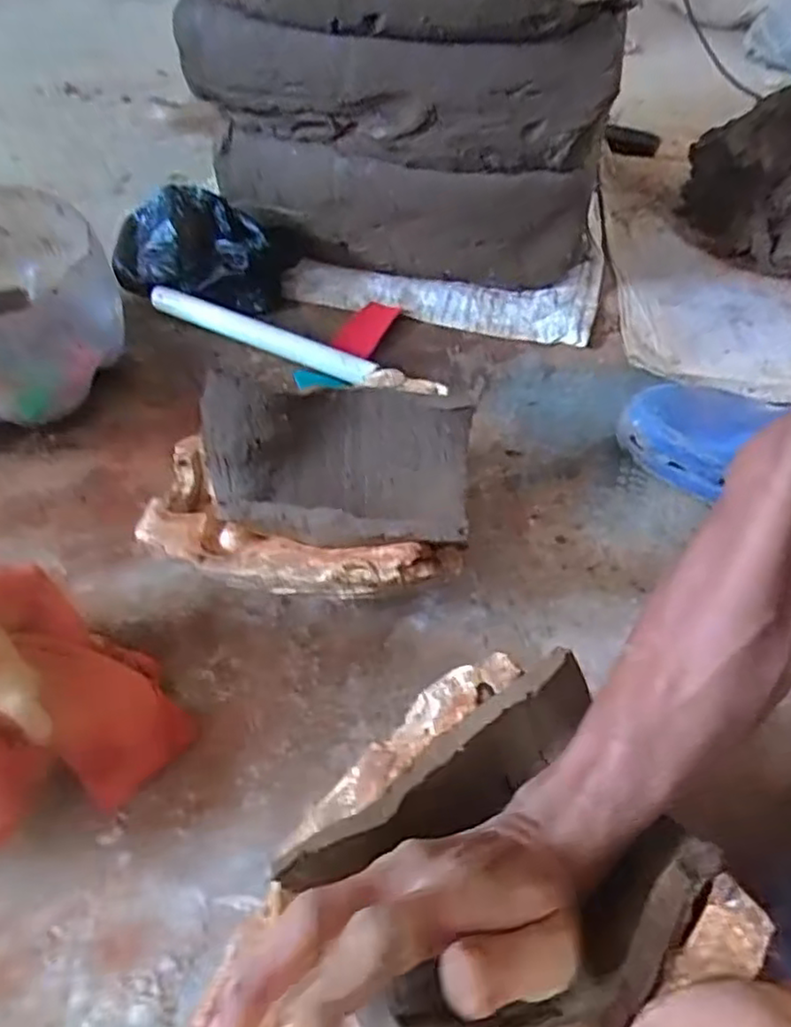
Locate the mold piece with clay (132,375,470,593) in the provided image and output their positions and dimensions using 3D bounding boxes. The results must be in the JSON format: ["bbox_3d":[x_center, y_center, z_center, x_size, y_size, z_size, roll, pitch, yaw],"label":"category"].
[{"bbox_3d":[-0.065,-0.012,0.489,0.226,0.109,0.174,9,53,5],"label":"mold piece with clay"}]

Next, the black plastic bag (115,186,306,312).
[{"bbox_3d":[-0.210,-0.288,0.707,0.180,0.084,0.103,13,53,7],"label":"black plastic bag"}]

